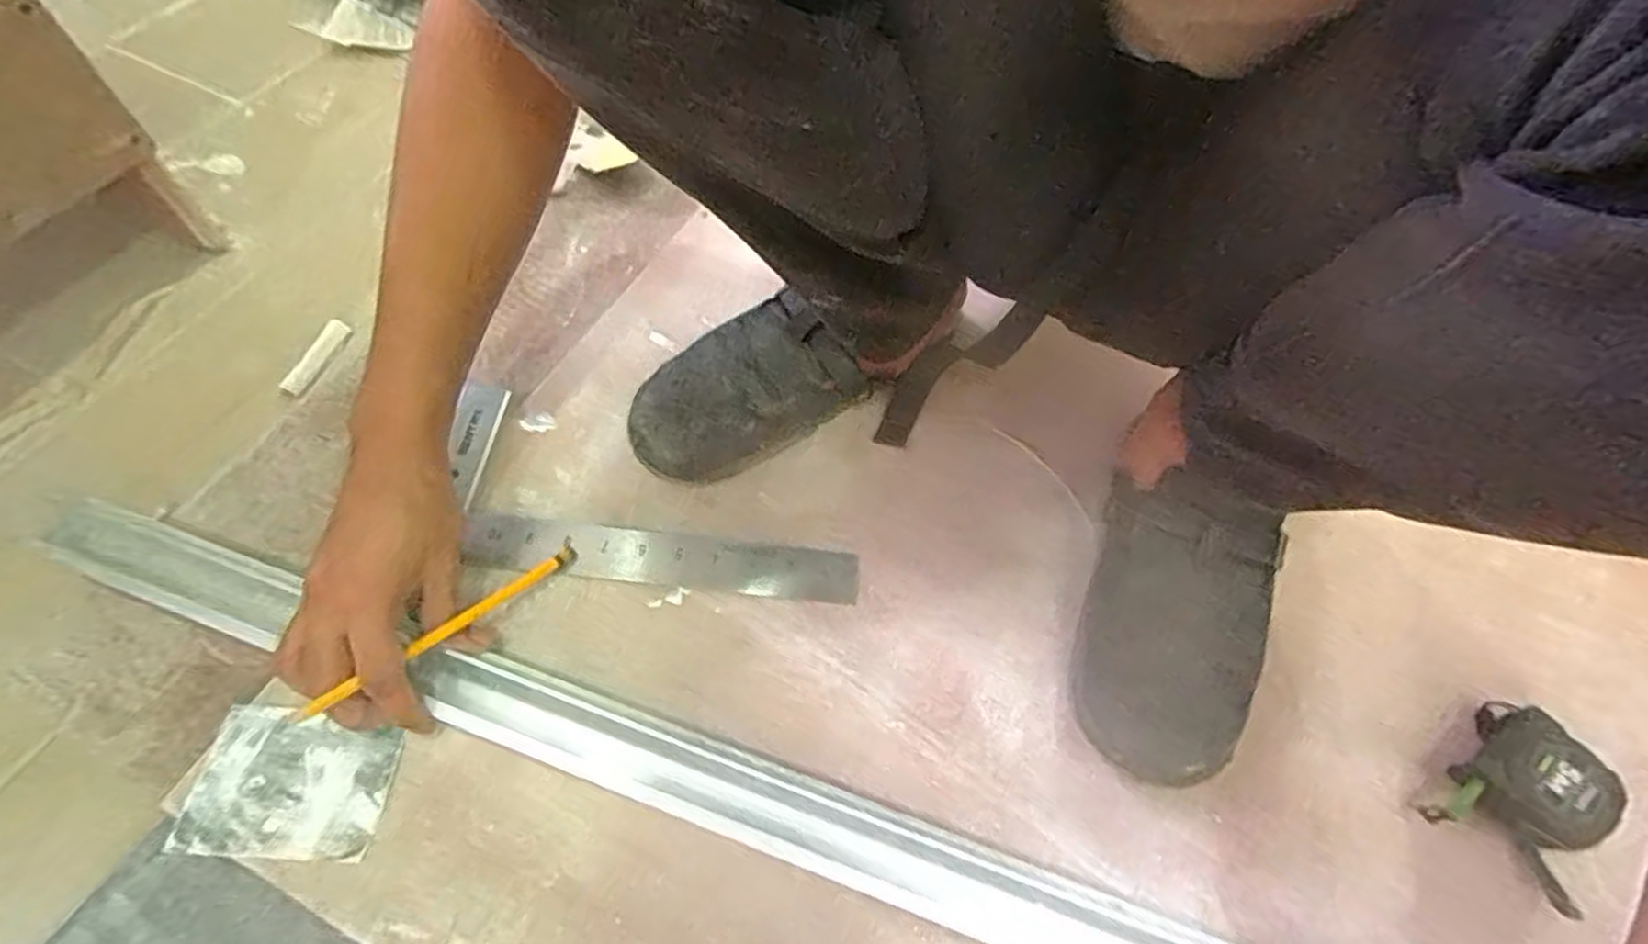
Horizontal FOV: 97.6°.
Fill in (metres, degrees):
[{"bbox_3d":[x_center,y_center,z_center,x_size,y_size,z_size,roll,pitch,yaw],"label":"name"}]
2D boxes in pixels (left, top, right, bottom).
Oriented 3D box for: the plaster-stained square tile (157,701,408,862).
[{"bbox_3d":[-0.298,0.174,0.405,0.102,0.007,0.075,4,61,-1],"label":"plaster-stained square tile"}]

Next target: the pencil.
[{"bbox_3d":[-0.221,0.091,0.430,0.012,0.012,0.171,40,48,17],"label":"pencil"}]

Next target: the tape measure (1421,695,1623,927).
[{"bbox_3d":[0.422,0.196,0.434,0.103,0.039,0.072,-38,69,-21],"label":"tape measure"}]

